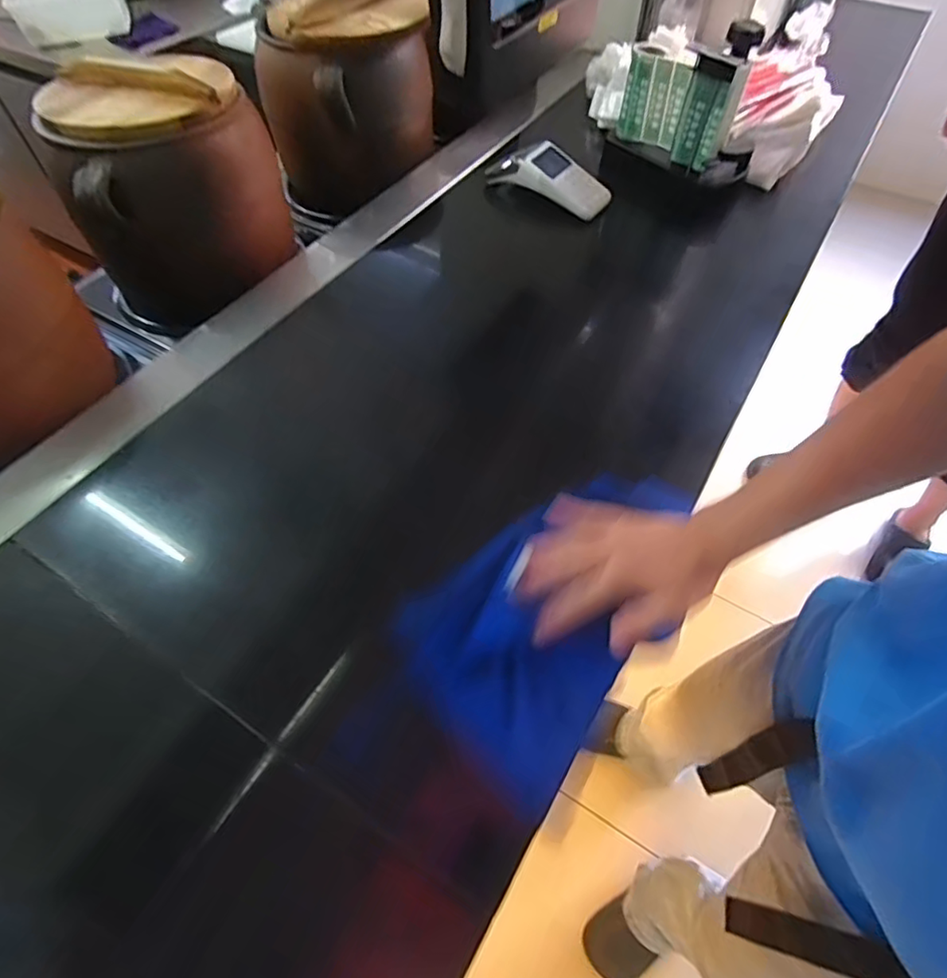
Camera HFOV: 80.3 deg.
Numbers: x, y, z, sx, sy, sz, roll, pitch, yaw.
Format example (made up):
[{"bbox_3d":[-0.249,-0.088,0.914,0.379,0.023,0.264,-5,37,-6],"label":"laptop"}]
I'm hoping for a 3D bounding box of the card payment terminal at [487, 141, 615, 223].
[{"bbox_3d":[0.108,-0.443,0.796,0.172,0.051,0.080,24,59,15],"label":"card payment terminal"}]

